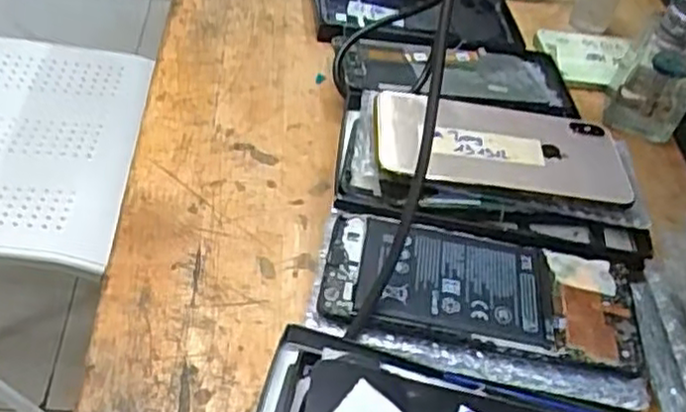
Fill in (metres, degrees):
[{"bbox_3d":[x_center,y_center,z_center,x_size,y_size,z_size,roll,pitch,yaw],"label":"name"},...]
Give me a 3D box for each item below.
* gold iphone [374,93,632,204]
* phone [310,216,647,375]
[{"bbox_3d":[0.098,-0.039,0.438,0.154,0.015,0.075,9,50,-5],"label":"gold iphone"},{"bbox_3d":[0.072,0.042,0.369,0.160,0.010,0.080,7,47,-3],"label":"phone"}]

